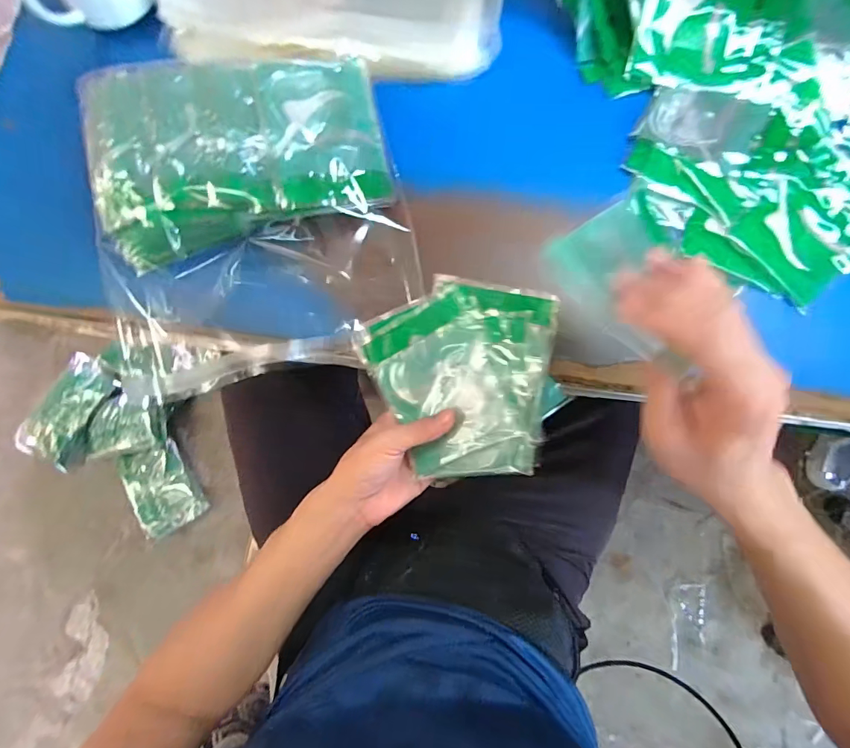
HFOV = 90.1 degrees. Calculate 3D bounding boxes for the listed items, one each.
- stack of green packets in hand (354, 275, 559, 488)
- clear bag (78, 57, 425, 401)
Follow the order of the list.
[{"bbox_3d":[0.021,0.005,0.373,0.165,0.015,0.167,7,93,18],"label":"stack of green packets in hand"},{"bbox_3d":[-0.160,-0.143,0.387,0.288,0.045,0.275,-12,97,-6],"label":"clear bag"}]

